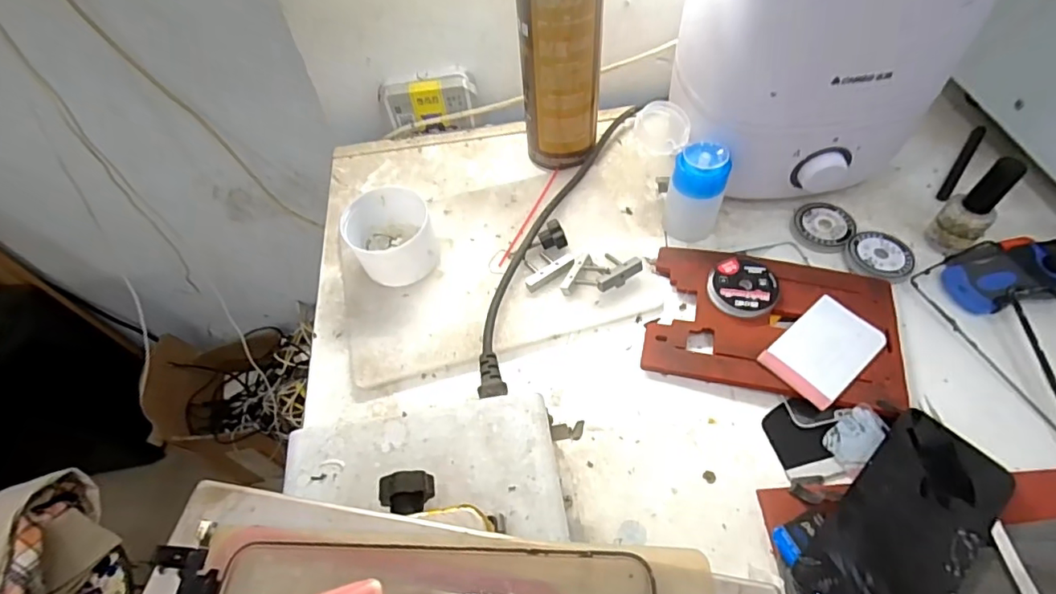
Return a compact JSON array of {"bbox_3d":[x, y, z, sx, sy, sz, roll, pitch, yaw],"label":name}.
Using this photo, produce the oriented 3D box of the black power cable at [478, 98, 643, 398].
[{"bbox_3d":[0.022,-0.057,0.423,0.045,0.024,0.311,17,59,15],"label":"black power cable"}]

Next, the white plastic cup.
[{"bbox_3d":[-0.105,-0.047,0.416,0.065,0.050,0.063,-2,56,3],"label":"white plastic cup"}]

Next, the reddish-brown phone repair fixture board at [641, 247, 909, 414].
[{"bbox_3d":[0.175,0.014,0.377,0.165,0.015,0.116,11,58,12],"label":"reddish-brown phone repair fixture board"}]

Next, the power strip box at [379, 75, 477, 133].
[{"bbox_3d":[-0.096,-0.188,0.511,0.087,0.048,0.024,-3,56,2],"label":"power strip box"}]

